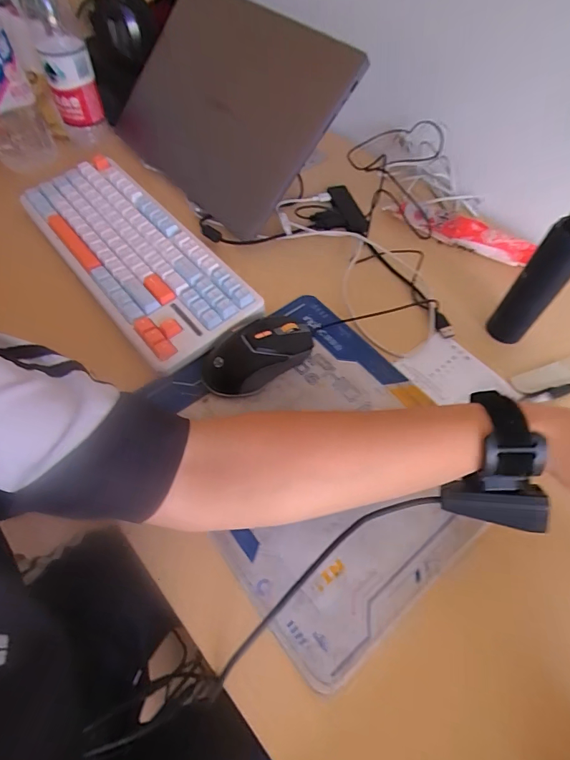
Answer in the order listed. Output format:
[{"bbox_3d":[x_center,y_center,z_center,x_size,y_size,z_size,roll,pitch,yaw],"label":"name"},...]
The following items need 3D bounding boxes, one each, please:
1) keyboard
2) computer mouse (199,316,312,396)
[{"bbox_3d":[-0.188,-0.161,0.484,0.137,0.034,0.369,-34,64,-22],"label":"keyboard"},{"bbox_3d":[-0.028,-0.031,0.407,0.116,0.037,0.064,-31,63,-21],"label":"computer mouse"}]

